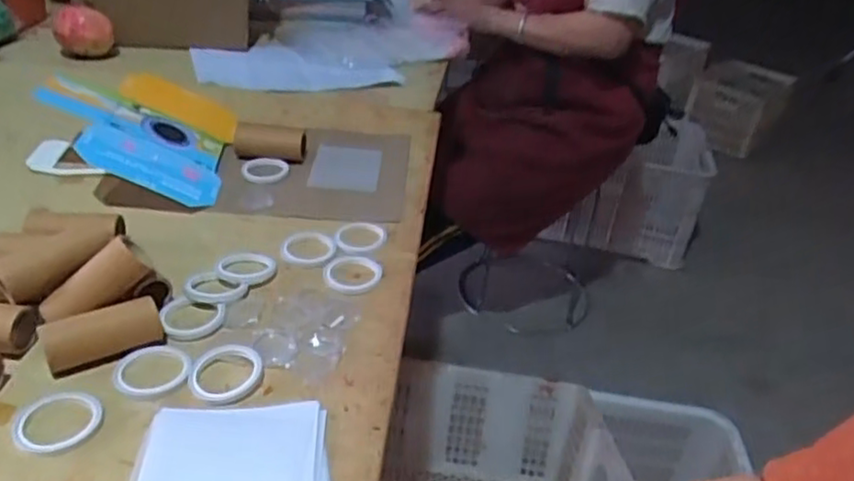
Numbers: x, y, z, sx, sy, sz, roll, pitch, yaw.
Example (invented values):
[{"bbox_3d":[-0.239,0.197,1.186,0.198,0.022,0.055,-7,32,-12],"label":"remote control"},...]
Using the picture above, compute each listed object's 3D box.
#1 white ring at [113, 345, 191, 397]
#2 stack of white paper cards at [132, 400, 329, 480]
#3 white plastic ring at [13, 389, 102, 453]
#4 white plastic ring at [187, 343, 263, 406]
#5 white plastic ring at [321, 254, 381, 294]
[{"bbox_3d":[-0.182,0.085,0.454,0.047,0.004,0.044,4,33,-3],"label":"white ring"},{"bbox_3d":[-0.112,0.124,0.398,0.104,0.006,0.079,0,33,-10],"label":"stack of white paper cards"},{"bbox_3d":[-0.223,0.109,0.413,0.050,0.005,0.048,4,33,-3],"label":"white plastic ring"},{"bbox_3d":[-0.133,0.086,0.455,0.047,0.007,0.052,-2,33,-13],"label":"white plastic ring"},{"bbox_3d":[-0.061,0.025,0.555,0.048,0.004,0.048,4,33,-3],"label":"white plastic ring"}]

